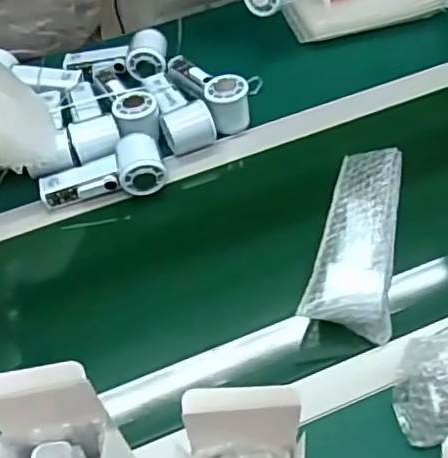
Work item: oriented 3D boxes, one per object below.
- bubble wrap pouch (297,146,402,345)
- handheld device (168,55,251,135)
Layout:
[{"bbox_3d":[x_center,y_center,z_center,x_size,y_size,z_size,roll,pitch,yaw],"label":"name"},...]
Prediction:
[{"bbox_3d":[0.140,0.008,0.647,0.083,0.068,0.201,7,55,10],"label":"bubble wrap pouch"},{"bbox_3d":[-0.024,-0.198,0.830,0.056,0.052,0.160,-29,57,-15],"label":"handheld device"}]

